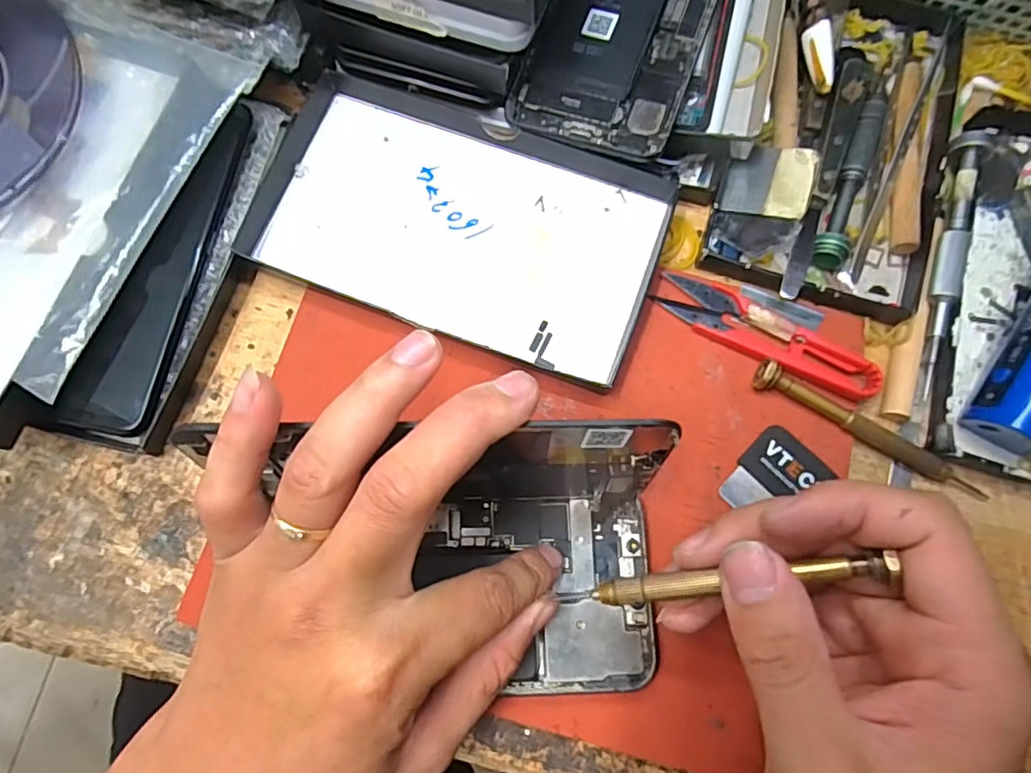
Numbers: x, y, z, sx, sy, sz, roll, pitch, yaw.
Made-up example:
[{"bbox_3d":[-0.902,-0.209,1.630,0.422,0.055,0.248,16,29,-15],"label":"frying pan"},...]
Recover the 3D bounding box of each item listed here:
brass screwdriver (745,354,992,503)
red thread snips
[{"bbox_3d":[0.155,0.019,0.250,0.108,0.011,0.010,28,79,4],"label":"brass screwdriver"},{"bbox_3d":[0.112,-0.023,0.259,0.099,0.010,0.024,31,80,5],"label":"red thread snips"}]

